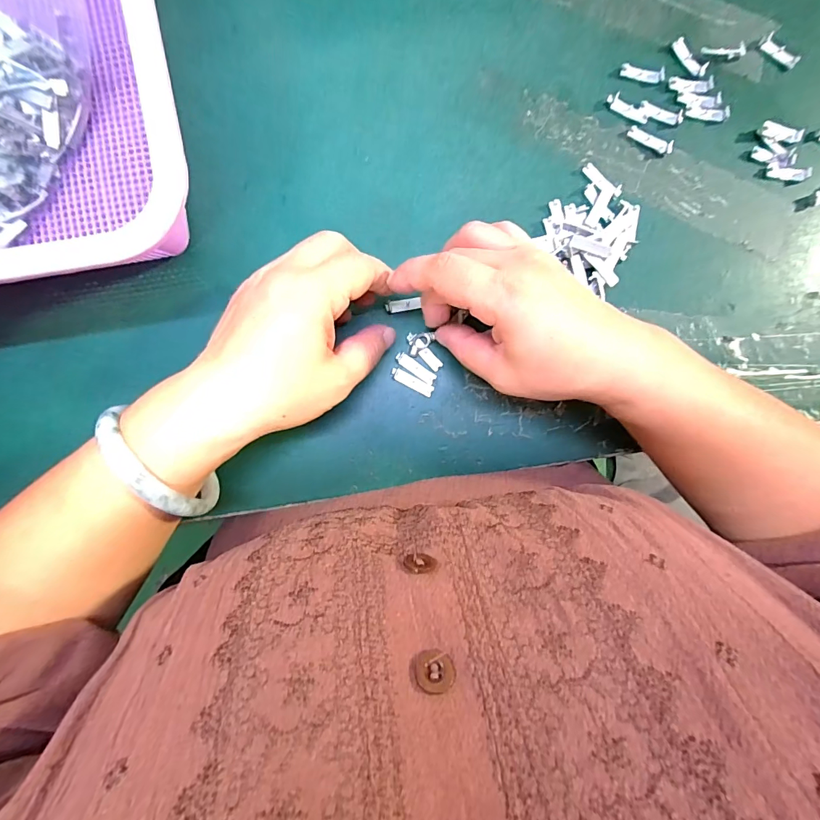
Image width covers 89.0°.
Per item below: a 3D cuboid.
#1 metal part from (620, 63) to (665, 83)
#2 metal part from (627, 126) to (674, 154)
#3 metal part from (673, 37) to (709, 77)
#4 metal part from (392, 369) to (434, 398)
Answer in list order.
[{"bbox_3d":[0.155,-0.224,0.276,0.029,0.004,0.010,9,89,-3],"label":"metal part"},{"bbox_3d":[0.159,-0.178,0.275,0.030,0.005,0.008,23,88,-2],"label":"metal part"},{"bbox_3d":[0.186,-0.234,0.277,0.028,0.004,0.011,44,88,-2],"label":"metal part"},{"bbox_3d":[0.002,-0.018,0.266,0.029,0.004,0.008,27,88,-2],"label":"metal part"}]

